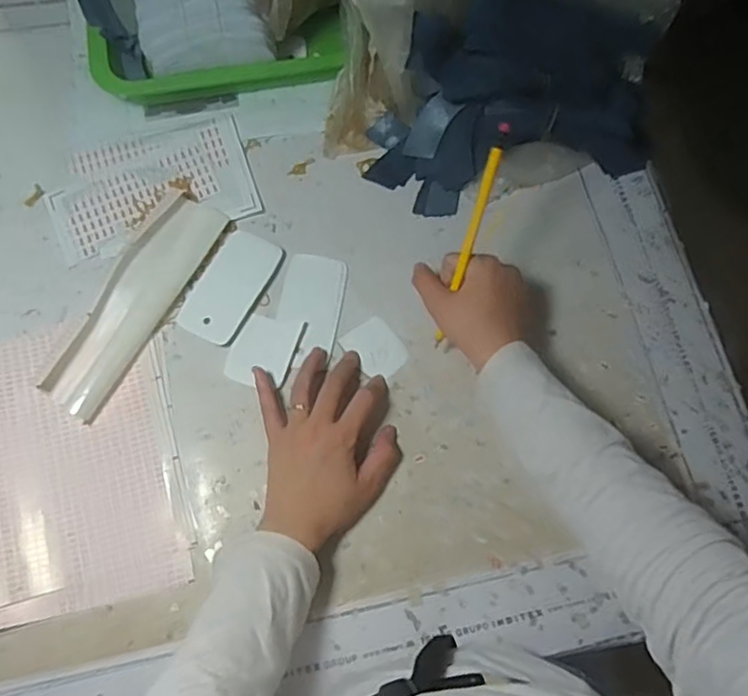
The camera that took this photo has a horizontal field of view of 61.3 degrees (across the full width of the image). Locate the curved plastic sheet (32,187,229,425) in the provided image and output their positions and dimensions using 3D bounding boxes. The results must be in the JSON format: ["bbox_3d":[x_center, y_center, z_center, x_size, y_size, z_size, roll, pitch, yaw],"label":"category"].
[{"bbox_3d":[-0.200,-0.042,0.528,0.055,0.017,0.206,28,73,7],"label":"curved plastic sheet"}]

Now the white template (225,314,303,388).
[{"bbox_3d":[-0.093,0.001,0.528,0.050,0.004,0.062,17,72,4],"label":"white template"}]

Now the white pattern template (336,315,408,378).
[{"bbox_3d":[0.002,0.000,0.537,0.042,0.004,0.052,-38,77,-13],"label":"white pattern template"}]

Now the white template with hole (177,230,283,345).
[{"bbox_3d":[-0.122,-0.054,0.541,0.049,0.004,0.104,27,71,5],"label":"white template with hole"}]

